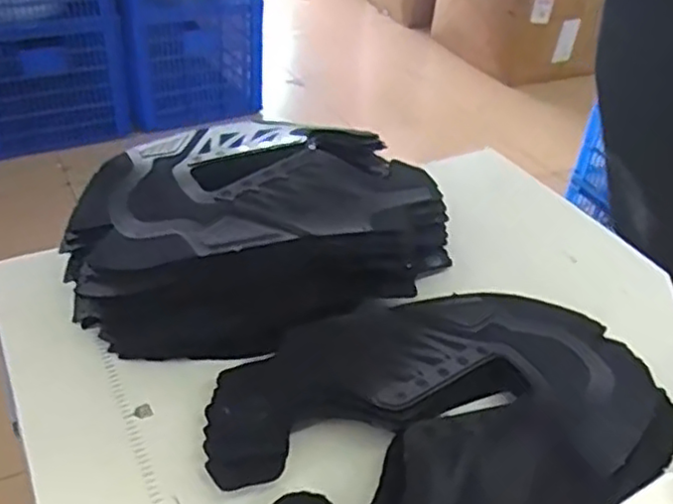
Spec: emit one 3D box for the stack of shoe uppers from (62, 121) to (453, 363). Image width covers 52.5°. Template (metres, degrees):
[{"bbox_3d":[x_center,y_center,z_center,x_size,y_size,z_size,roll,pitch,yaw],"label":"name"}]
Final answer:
[{"bbox_3d":[-0.062,-0.028,0.565,0.298,0.073,0.201,-19,43,-28],"label":"stack of shoe uppers"}]

